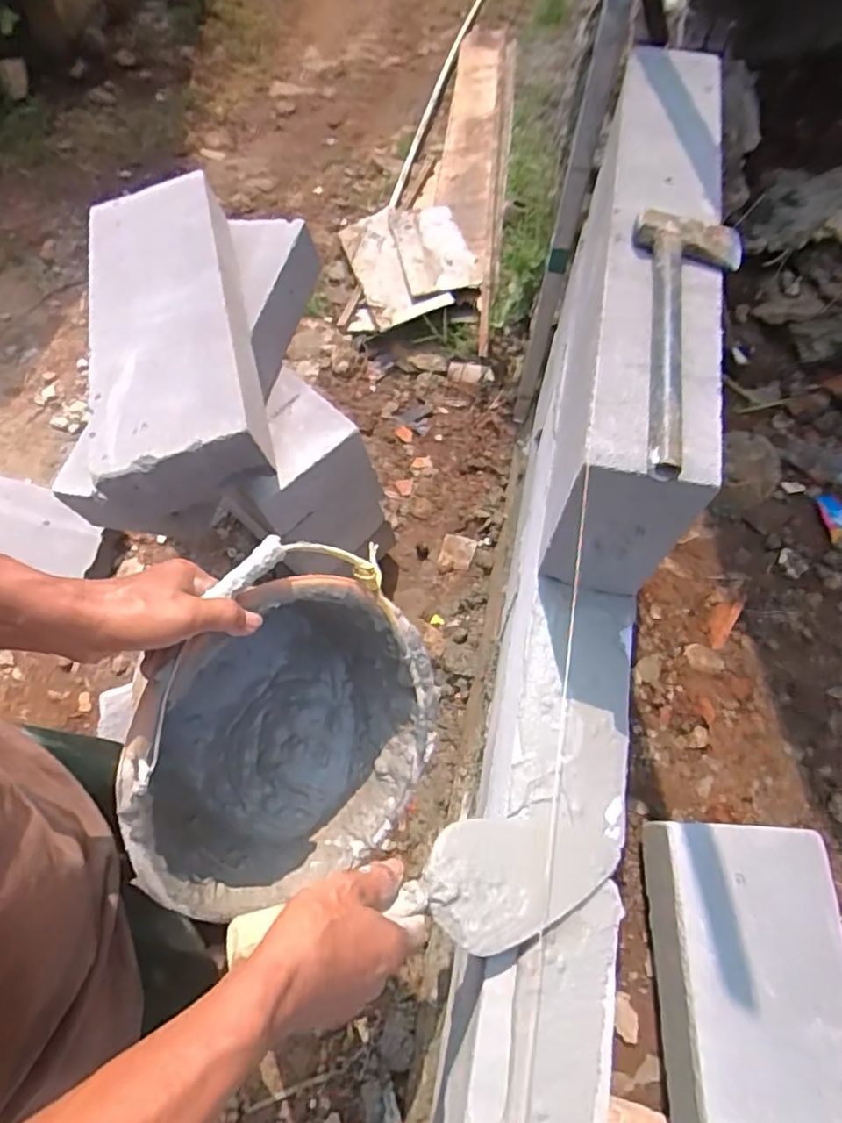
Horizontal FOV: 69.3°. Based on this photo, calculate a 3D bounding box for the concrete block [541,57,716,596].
[{"bbox_3d":[0.224,-0.272,0.633,0.095,0.185,0.574,11,63,5],"label":"concrete block"}]

